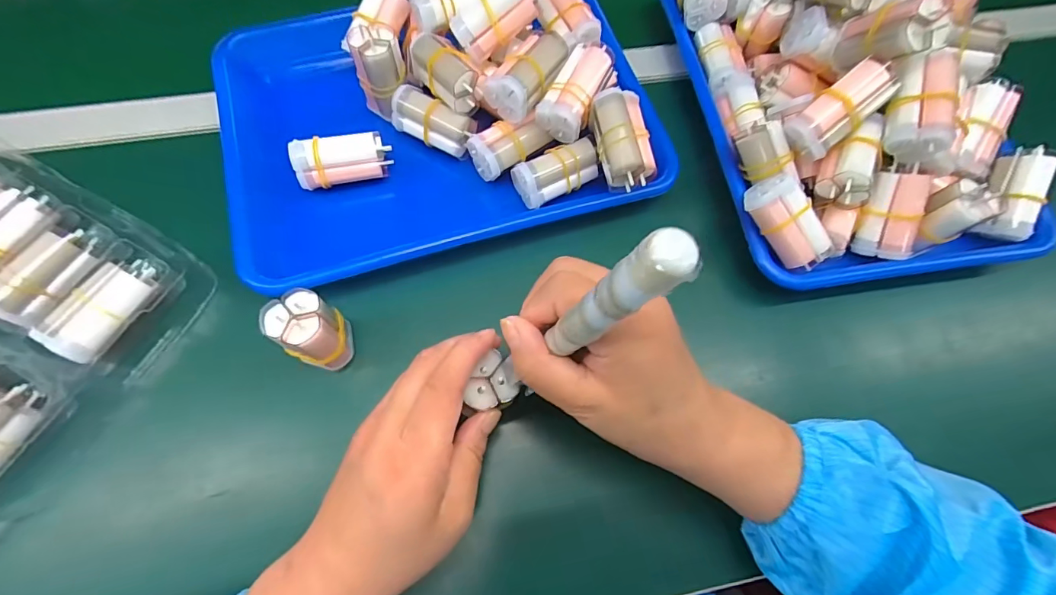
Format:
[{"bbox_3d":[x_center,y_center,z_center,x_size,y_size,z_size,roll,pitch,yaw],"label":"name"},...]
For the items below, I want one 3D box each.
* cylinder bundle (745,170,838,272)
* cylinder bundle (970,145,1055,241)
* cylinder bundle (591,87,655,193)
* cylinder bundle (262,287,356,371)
[{"bbox_3d":[0.187,-0.050,0.323,0.031,0.032,0.070,-41,98,-17],"label":"cylinder bundle"},{"bbox_3d":[0.373,-0.079,0.344,0.027,0.031,0.068,10,97,1],"label":"cylinder bundle"},{"bbox_3d":[0.068,-0.113,0.325,0.034,0.029,0.069,-11,83,-7],"label":"cylinder bundle"},{"bbox_3d":[-0.135,0.022,0.287,0.033,0.066,0.036,1,68,-2],"label":"cylinder bundle"}]

